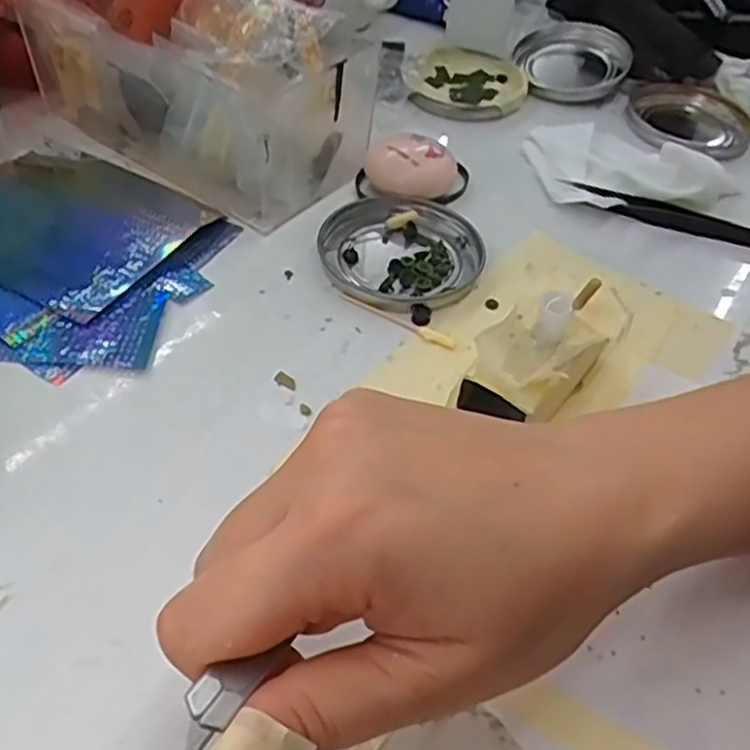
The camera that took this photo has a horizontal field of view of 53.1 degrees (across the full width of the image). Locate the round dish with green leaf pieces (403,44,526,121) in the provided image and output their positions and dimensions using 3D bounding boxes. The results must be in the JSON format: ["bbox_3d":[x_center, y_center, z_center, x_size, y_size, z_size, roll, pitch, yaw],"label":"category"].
[{"bbox_3d":[0.058,-0.194,0.488,0.078,0.013,0.090,5,47,-2],"label":"round dish with green leaf pieces"}]

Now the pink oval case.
[{"bbox_3d":[0.018,-0.111,0.401,0.044,0.024,0.034,26,50,17],"label":"pink oval case"}]

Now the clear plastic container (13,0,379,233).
[{"bbox_3d":[-0.094,-0.162,0.405,0.182,0.070,0.102,30,51,20],"label":"clear plastic container"}]

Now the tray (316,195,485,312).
[{"bbox_3d":[0.011,-0.061,0.366,0.078,0.010,0.075,3,47,-3],"label":"tray"}]

